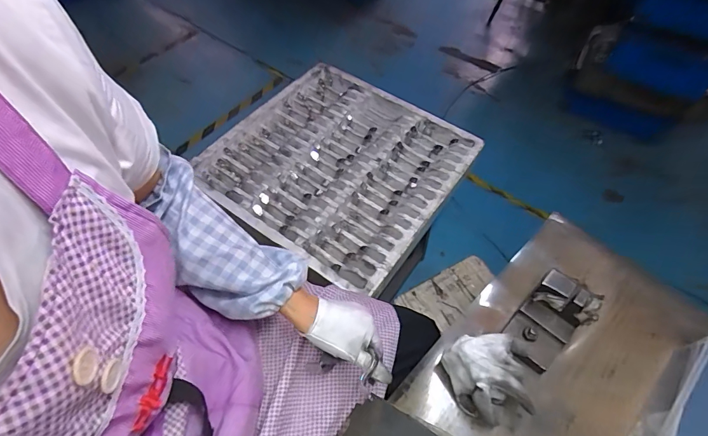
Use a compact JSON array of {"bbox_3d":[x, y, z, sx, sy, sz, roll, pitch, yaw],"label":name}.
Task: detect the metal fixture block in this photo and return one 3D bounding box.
[{"bbox_3d":[0.230,0.125,0.459,0.062,0.073,0.099,37,63,21],"label":"metal fixture block"}]

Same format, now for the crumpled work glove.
[{"bbox_3d":[0.145,0.178,0.424,0.080,0.070,0.089,-4,56,-3],"label":"crumpled work glove"}]

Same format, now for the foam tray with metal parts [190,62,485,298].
[{"bbox_3d":[-0.042,-0.143,0.961,0.549,0.043,0.546,31,61,19],"label":"foam tray with metal parts"}]

